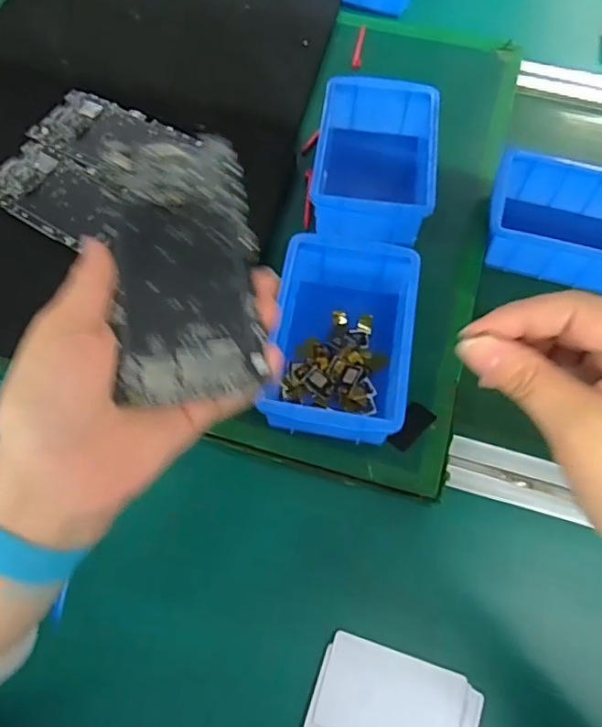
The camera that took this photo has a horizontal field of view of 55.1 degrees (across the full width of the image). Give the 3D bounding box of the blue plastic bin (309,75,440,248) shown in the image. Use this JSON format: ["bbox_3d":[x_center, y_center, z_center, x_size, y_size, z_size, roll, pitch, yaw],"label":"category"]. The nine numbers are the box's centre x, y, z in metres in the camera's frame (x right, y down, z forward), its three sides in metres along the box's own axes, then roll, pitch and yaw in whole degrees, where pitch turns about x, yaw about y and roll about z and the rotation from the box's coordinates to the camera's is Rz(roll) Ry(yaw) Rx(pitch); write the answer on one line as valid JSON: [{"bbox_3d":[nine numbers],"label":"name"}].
[{"bbox_3d":[0.063,-0.172,0.503,0.096,0.052,0.159,8,65,1],"label":"blue plastic bin"}]

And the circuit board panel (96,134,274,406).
[{"bbox_3d":[-0.060,-0.055,0.297,0.072,0.007,0.153,-5,67,-5],"label":"circuit board panel"}]

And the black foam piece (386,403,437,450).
[{"bbox_3d":[0.081,0.047,0.427,0.021,0.004,0.039,39,69,15],"label":"black foam piece"}]

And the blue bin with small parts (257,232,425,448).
[{"bbox_3d":[0.029,-0.018,0.426,0.096,0.055,0.148,10,65,2],"label":"blue bin with small parts"}]

